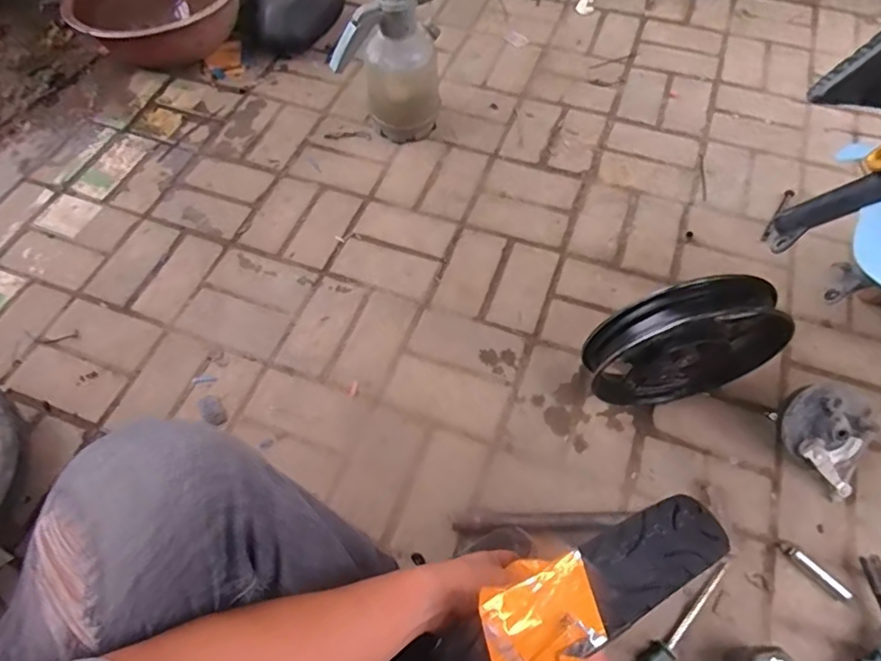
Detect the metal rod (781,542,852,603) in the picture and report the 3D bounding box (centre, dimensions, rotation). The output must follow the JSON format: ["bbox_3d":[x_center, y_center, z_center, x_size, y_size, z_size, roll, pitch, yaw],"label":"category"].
[{"bbox_3d":[0.504,0.323,0.743,0.021,0.014,0.089,-37,67,-20],"label":"metal rod"}]

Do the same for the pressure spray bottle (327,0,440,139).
[{"bbox_3d":[-0.102,-0.532,1.072,0.190,0.310,0.128,2,61,3],"label":"pressure spray bottle"}]

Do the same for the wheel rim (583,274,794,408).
[{"bbox_3d":[0.337,0.024,0.776,0.273,0.240,0.066,-8,61,-3],"label":"wheel rim"}]

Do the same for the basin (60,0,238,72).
[{"bbox_3d":[-0.664,-0.774,1.343,0.390,0.168,0.378,1,60,-1],"label":"basin"}]

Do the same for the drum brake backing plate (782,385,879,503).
[{"bbox_3d":[0.557,0.144,0.787,0.140,0.039,0.123,41,93,-6],"label":"drum brake backing plate"}]

